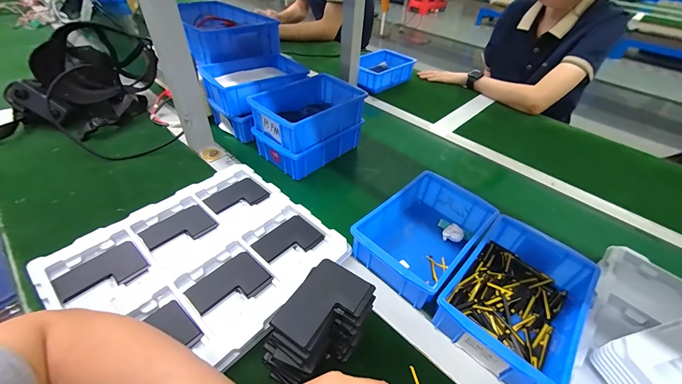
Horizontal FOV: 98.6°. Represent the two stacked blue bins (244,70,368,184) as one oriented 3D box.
[{"bbox_3d":[-0.062,-0.146,0.597,0.140,0.108,0.204,34,50,26],"label":"two stacked blue bins"}]

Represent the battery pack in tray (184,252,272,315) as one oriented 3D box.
[{"bbox_3d":[-0.145,0.120,0.380,0.063,0.004,0.089,35,50,27],"label":"battery pack in tray"}]

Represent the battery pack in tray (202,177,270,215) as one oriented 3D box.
[{"bbox_3d":[-0.177,0.009,0.499,0.069,0.007,0.088,36,50,28],"label":"battery pack in tray"}]

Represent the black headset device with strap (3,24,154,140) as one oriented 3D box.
[{"bbox_3d":[-0.551,-0.257,0.647,0.193,0.134,0.268,8,43,4],"label":"black headset device with strap"}]

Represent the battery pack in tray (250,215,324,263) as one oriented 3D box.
[{"bbox_3d":[-0.077,0.073,0.438,0.067,0.004,0.089,34,49,26],"label":"battery pack in tray"}]

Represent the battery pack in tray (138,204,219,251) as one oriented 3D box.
[{"bbox_3d":[-0.242,0.057,0.439,0.066,0.004,0.090,34,49,26],"label":"battery pack in tray"}]

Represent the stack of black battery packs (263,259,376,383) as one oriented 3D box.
[{"bbox_3d":[-0.023,0.145,0.312,0.075,0.083,0.109,27,47,22],"label":"stack of black battery packs"}]

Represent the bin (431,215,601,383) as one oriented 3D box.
[{"bbox_3d":[0.222,0.133,0.375,0.137,0.061,0.205,36,50,27],"label":"bin"}]

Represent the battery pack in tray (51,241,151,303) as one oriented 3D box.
[{"bbox_3d":[-0.302,0.106,0.374,0.073,0.006,0.090,33,49,25],"label":"battery pack in tray"}]

